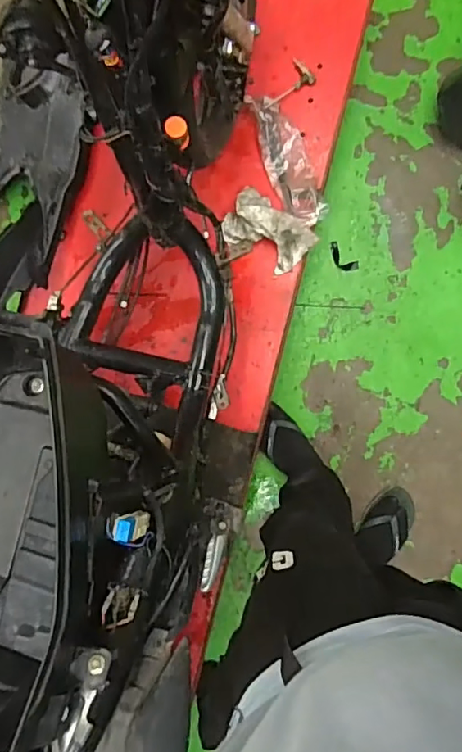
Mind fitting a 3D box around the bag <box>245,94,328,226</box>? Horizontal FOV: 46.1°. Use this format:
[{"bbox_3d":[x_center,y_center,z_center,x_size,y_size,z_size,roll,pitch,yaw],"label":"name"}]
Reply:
[{"bbox_3d":[0.118,-0.453,1.144,0.088,0.033,0.291,-19,86,7],"label":"bag"}]

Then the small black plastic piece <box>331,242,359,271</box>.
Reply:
[{"bbox_3d":[0.260,-0.276,1.274,0.084,0.006,0.038,43,93,8],"label":"small black plastic piece"}]

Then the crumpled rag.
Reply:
[{"bbox_3d":[0.074,-0.300,1.130,0.186,0.050,0.122,38,94,7],"label":"crumpled rag"}]

